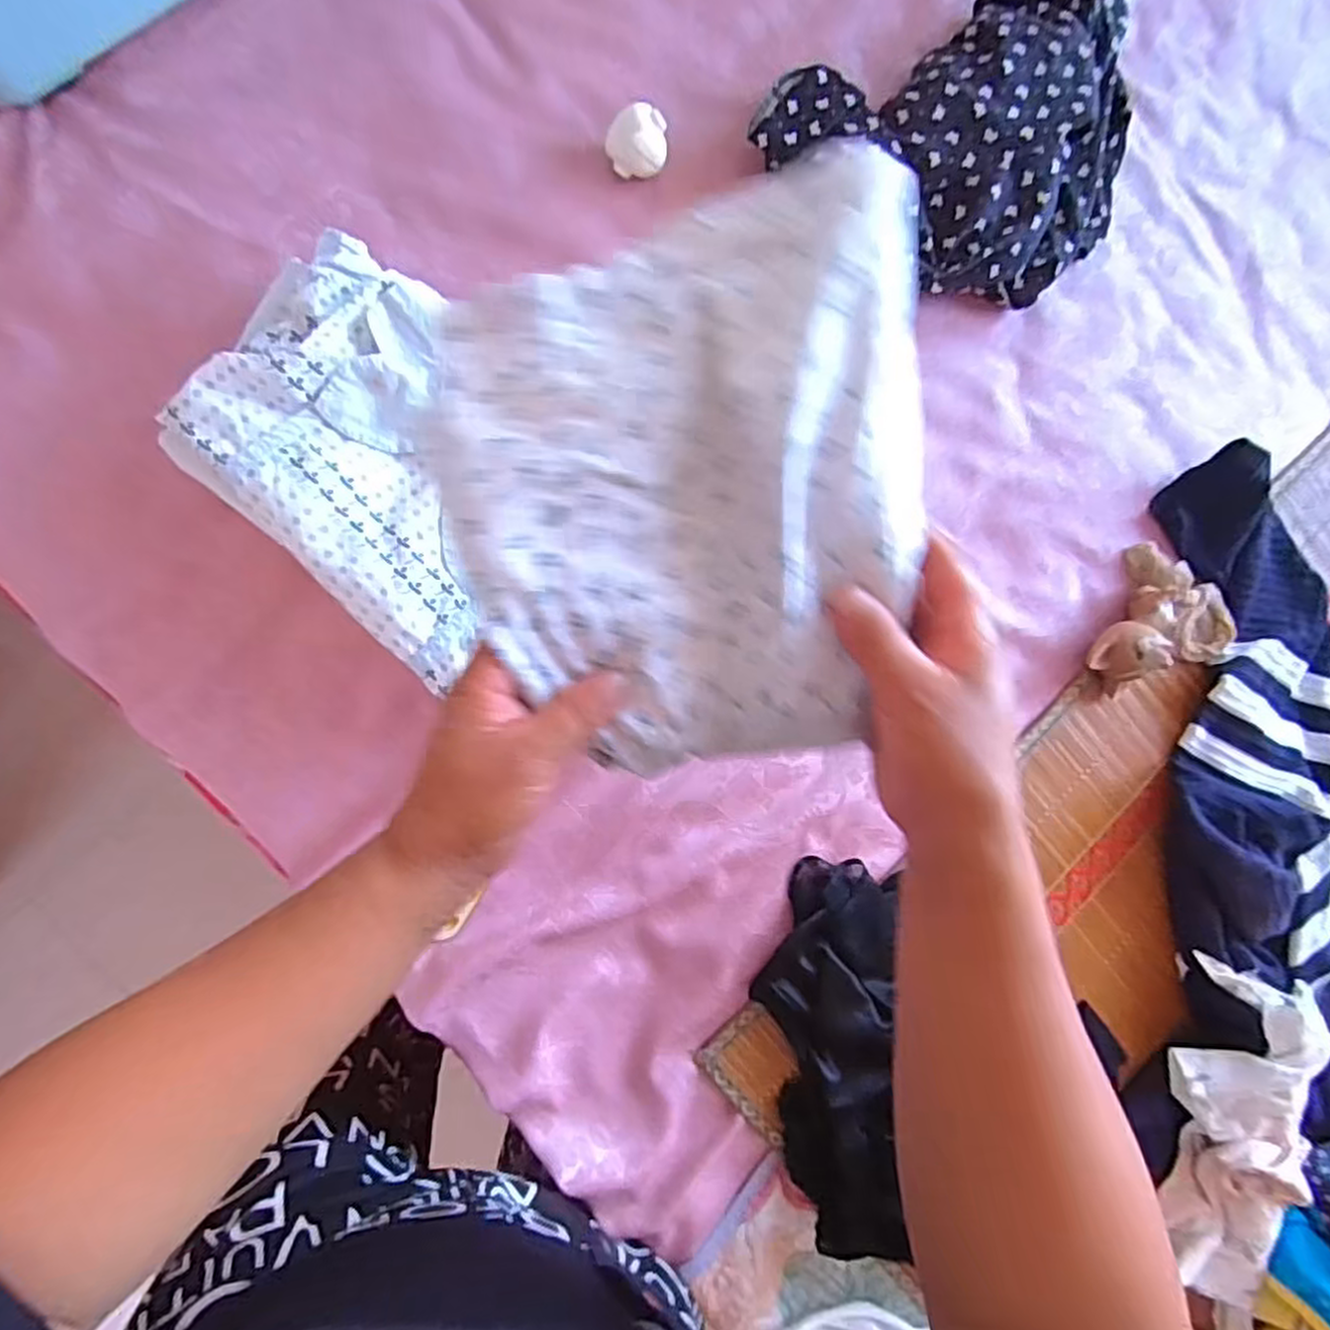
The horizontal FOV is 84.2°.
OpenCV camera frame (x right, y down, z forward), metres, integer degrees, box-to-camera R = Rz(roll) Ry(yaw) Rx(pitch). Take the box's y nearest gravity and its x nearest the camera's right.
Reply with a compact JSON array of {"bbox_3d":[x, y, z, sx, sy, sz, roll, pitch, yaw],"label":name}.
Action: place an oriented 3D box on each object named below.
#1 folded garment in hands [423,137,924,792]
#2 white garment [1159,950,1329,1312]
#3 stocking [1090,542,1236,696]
[{"bbox_3d":[0.010,-0.071,0.295,0.185,0.065,0.223,-9,91,-10],"label":"folded garment in hands"},{"bbox_3d":[0.477,0.391,0.597,0.104,0.071,0.294,-6,90,-10],"label":"white garment"},{"bbox_3d":[0.424,-0.024,0.612,0.116,0.045,0.127,32,84,-8],"label":"stocking"}]

